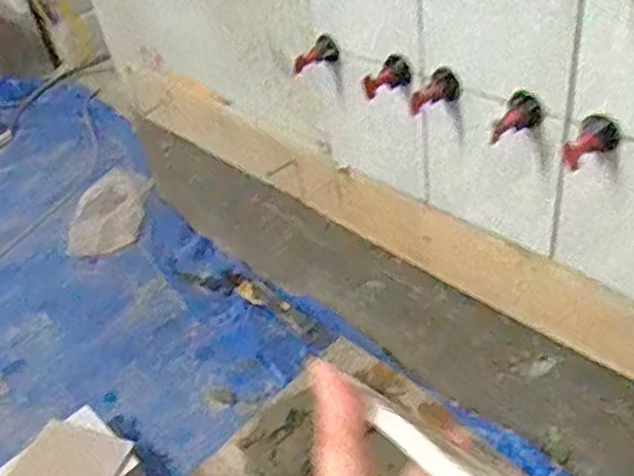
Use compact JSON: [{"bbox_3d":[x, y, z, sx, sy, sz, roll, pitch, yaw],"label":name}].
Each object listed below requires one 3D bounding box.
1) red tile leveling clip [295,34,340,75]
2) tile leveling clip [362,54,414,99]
[{"bbox_3d":[-0.003,-0.191,0.703,0.050,0.027,0.022,-34,46,-10],"label":"red tile leveling clip"},{"bbox_3d":[0.069,-0.154,0.638,0.031,0.027,0.050,17,46,29],"label":"tile leveling clip"}]

